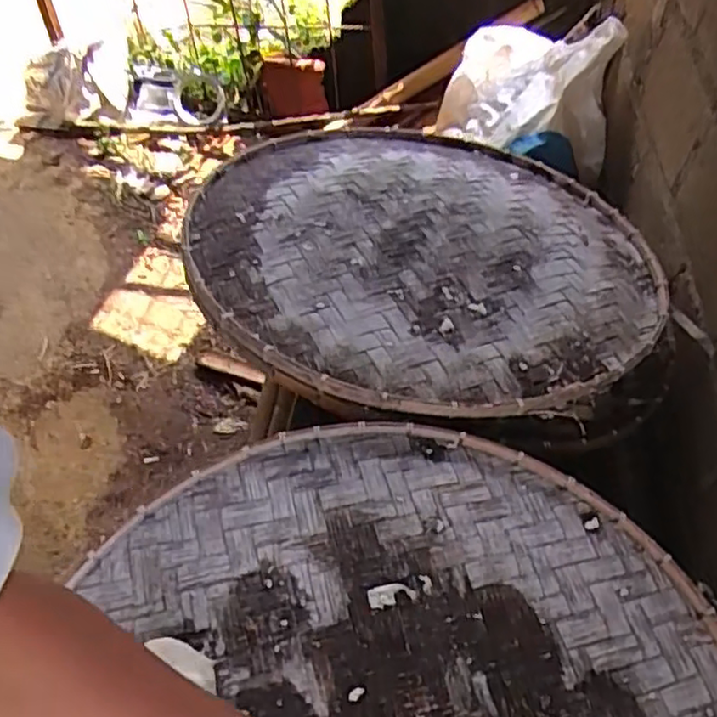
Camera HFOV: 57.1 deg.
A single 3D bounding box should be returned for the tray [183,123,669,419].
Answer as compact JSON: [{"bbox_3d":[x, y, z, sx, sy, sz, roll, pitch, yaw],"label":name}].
[{"bbox_3d":[0.107,-0.190,1.031,0.721,0.046,0.710,-6,46,-15],"label":"tray"}]

